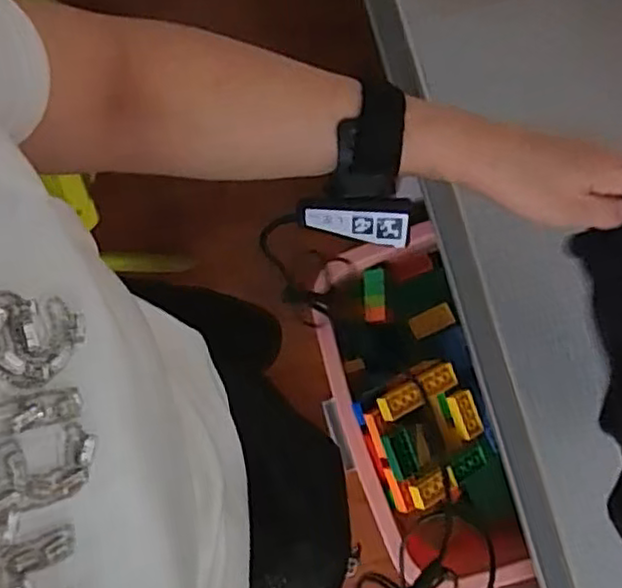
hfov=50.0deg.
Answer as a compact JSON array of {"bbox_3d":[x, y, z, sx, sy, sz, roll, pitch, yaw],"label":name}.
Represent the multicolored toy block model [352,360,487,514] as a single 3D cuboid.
[{"bbox_3d":[0.157,0.204,0.947,0.154,0.125,0.182,-20,80,-4],"label":"multicolored toy block model"}]

